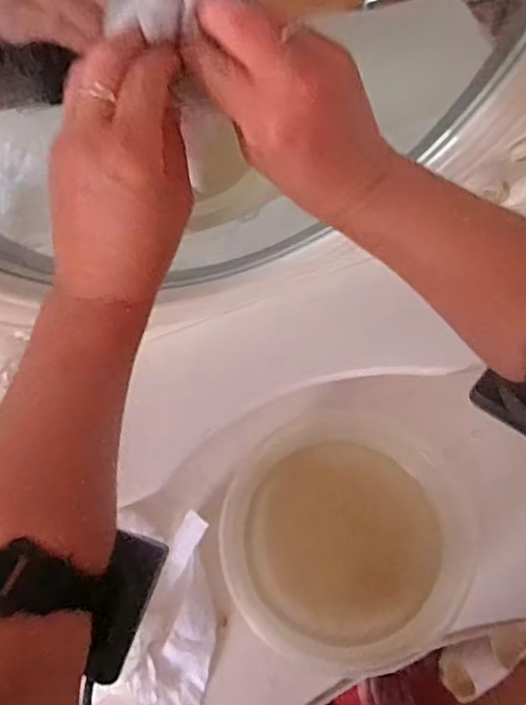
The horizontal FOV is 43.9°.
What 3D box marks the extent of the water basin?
[{"bbox_3d":[0.087,0.195,0.703,0.244,0.081,0.248,0,70,1],"label":"water basin"}]

